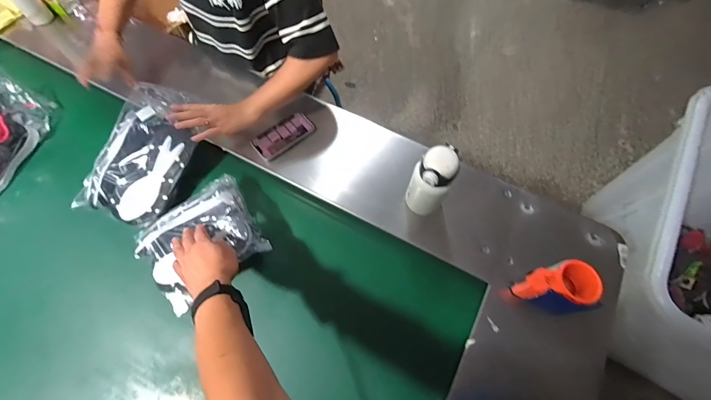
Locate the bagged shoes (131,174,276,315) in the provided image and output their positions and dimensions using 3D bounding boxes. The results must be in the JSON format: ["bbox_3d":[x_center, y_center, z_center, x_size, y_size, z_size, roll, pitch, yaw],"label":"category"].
[{"bbox_3d":[-0.327,0.078,0.703,0.235,0.104,0.214,-31,71,-13],"label":"bagged shoes"}]

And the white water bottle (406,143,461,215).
[{"bbox_3d":[0.151,-0.033,0.685,0.071,0.191,0.075,0,67,0],"label":"white water bottle"}]

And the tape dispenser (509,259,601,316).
[{"bbox_3d":[0.397,0.178,0.666,0.149,0.075,0.095,-9,67,-4],"label":"tape dispenser"}]

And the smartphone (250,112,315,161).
[{"bbox_3d":[-0.179,-0.162,0.831,0.148,0.015,0.073,-35,75,-13],"label":"smartphone"}]

